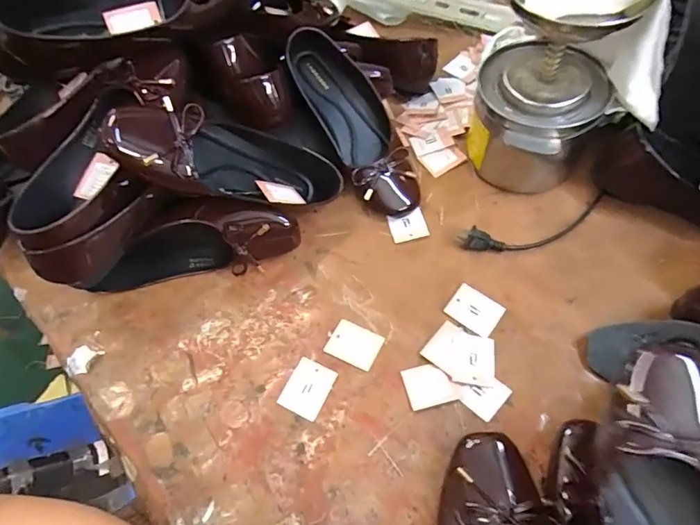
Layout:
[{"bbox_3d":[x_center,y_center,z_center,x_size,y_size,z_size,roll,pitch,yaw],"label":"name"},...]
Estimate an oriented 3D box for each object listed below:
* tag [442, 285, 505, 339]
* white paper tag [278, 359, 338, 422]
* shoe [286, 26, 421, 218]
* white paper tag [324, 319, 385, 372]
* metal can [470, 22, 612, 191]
[{"bbox_3d":[0.130,0.050,0.477,0.051,0.004,0.042,34,69,19],"label":"tag"},{"bbox_3d":[-0.042,0.122,0.445,0.042,0.004,0.051,23,64,17],"label":"white paper tag"},{"bbox_3d":[0.010,-0.164,0.550,0.102,0.097,0.239,-25,80,-10],"label":"shoe"},{"bbox_3d":[0.004,0.084,0.466,0.049,0.004,0.040,23,64,17],"label":"white paper tag"},{"bbox_3d":[0.203,-0.159,0.510,0.125,0.135,0.115,-2,59,3],"label":"metal can"}]

